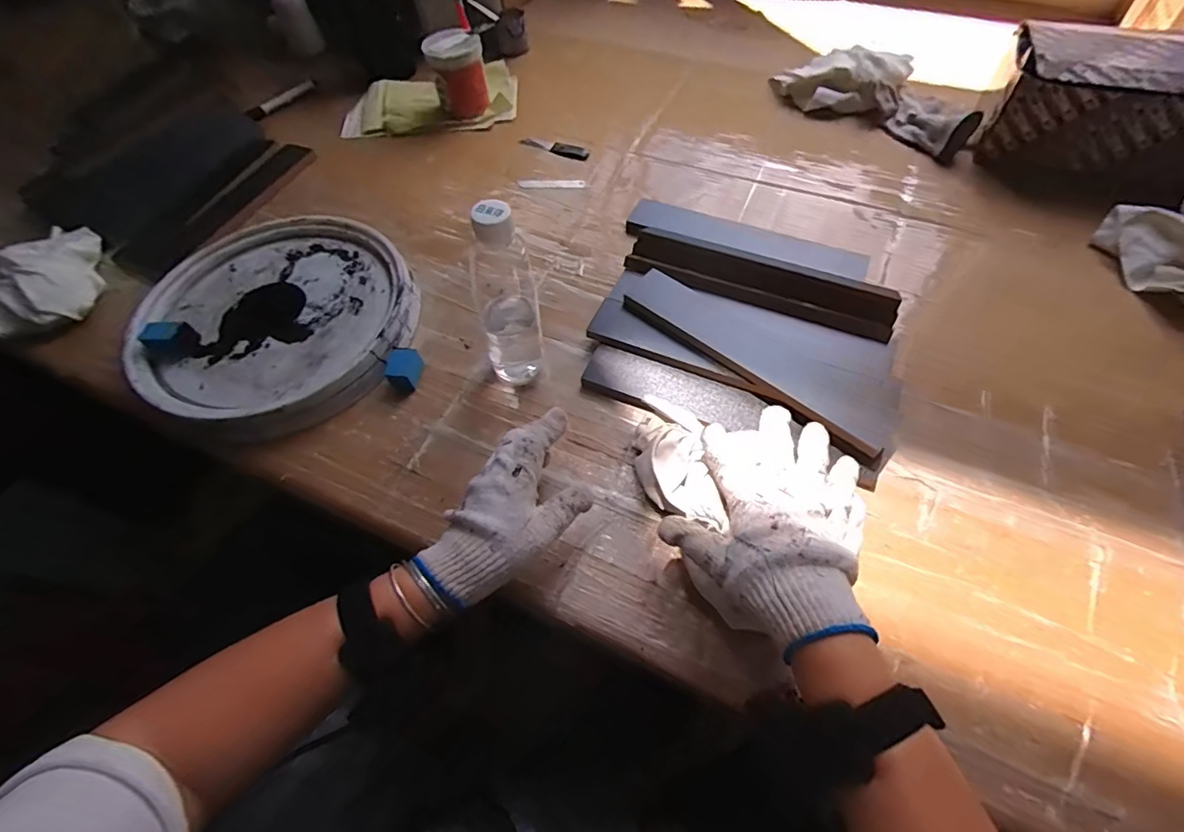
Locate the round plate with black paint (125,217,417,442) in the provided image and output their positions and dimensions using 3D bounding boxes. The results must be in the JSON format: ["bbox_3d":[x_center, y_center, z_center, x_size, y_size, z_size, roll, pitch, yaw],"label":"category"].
[{"bbox_3d":[-0.349,-0.112,0.571,0.277,0.037,0.295,-2,59,3],"label":"round plate with black paint"}]

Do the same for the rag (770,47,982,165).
[{"bbox_3d":[0.415,-0.472,0.742,0.300,0.053,0.141,39,68,24],"label":"rag"}]

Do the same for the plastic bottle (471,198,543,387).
[{"bbox_3d":[-0.079,-0.103,0.463,0.057,0.188,0.052,-16,59,-6],"label":"plastic bottle"}]

